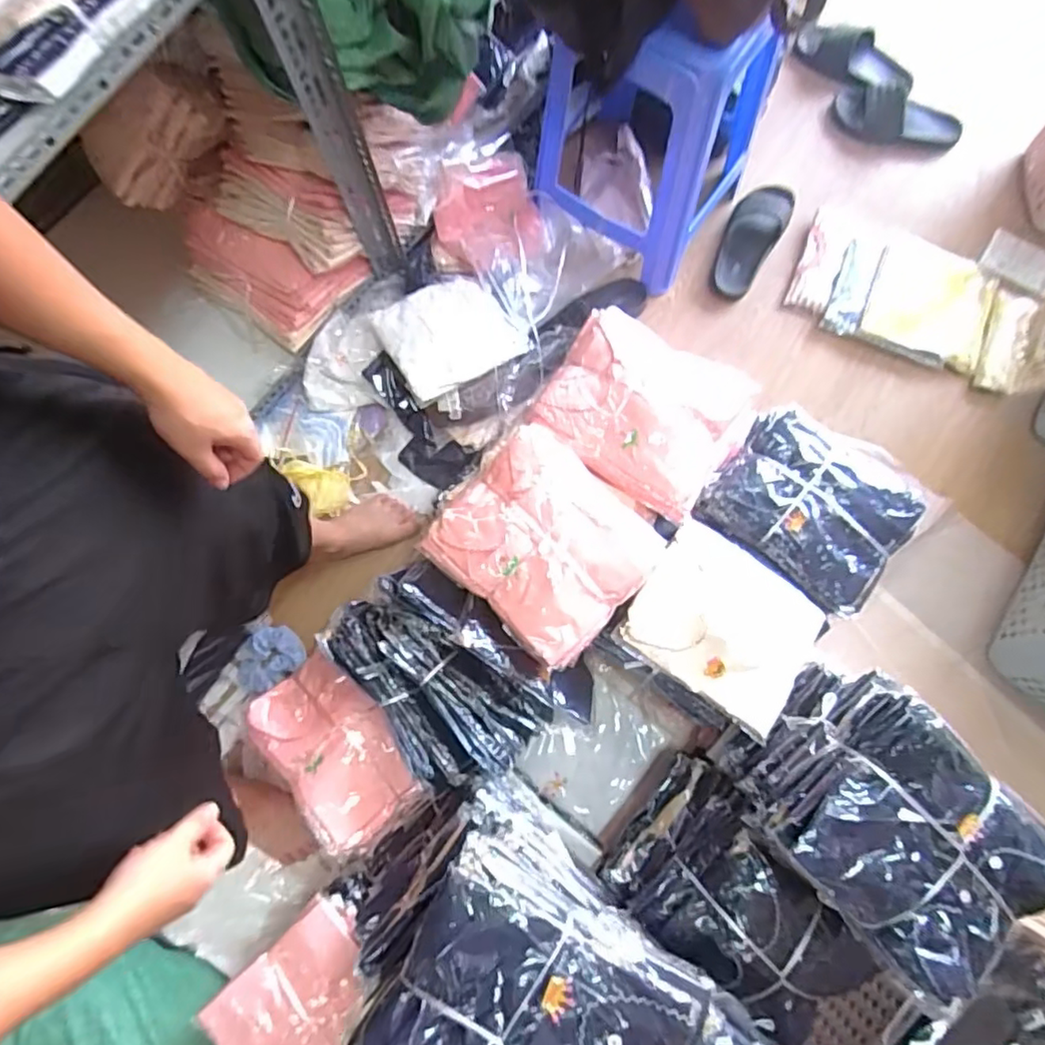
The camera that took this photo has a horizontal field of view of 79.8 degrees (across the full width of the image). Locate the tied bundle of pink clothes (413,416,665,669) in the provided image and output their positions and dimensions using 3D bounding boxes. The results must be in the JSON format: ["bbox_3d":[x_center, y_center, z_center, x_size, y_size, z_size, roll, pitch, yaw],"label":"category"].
[{"bbox_3d":[0.031,0.029,0.887,0.278,0.052,0.251,42,82,9],"label":"tied bundle of pink clothes"}]

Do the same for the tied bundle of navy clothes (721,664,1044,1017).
[{"bbox_3d":[0.437,0.374,0.775,0.242,0.217,0.293,-38,80,-7],"label":"tied bundle of navy clothes"}]

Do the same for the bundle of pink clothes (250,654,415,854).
[{"bbox_3d":[-0.293,0.355,0.978,0.165,0.046,0.275,-39,80,-7],"label":"bundle of pink clothes"}]

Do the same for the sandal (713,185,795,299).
[{"bbox_3d":[0.481,-0.608,1.309,0.108,0.058,0.289,30,80,7],"label":"sandal"}]

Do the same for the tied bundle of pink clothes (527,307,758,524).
[{"bbox_3d":[0.188,-0.177,0.957,0.293,0.056,0.253,32,80,7],"label":"tied bundle of pink clothes"}]

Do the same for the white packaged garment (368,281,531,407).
[{"bbox_3d":[-0.140,-0.371,1.194,0.236,0.053,0.220,-32,79,-6],"label":"white packaged garment"}]

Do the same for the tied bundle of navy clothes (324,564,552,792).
[{"bbox_3d":[-0.123,0.220,0.917,0.225,0.118,0.318,-38,80,-7],"label":"tied bundle of navy clothes"}]

